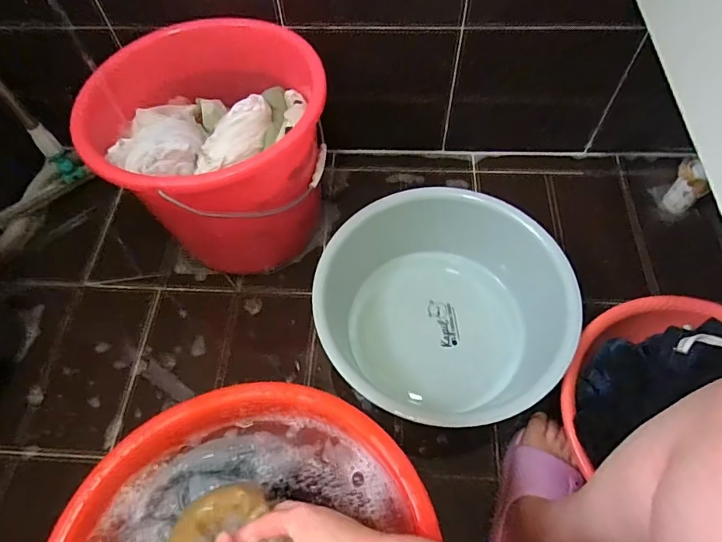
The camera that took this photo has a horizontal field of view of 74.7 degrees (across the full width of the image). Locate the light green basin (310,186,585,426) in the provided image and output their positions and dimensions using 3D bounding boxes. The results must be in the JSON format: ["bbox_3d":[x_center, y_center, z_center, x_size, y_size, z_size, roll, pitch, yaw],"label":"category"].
[{"bbox_3d":[0.127,0.055,0.763,0.381,0.144,0.363,4,59,5],"label":"light green basin"}]

